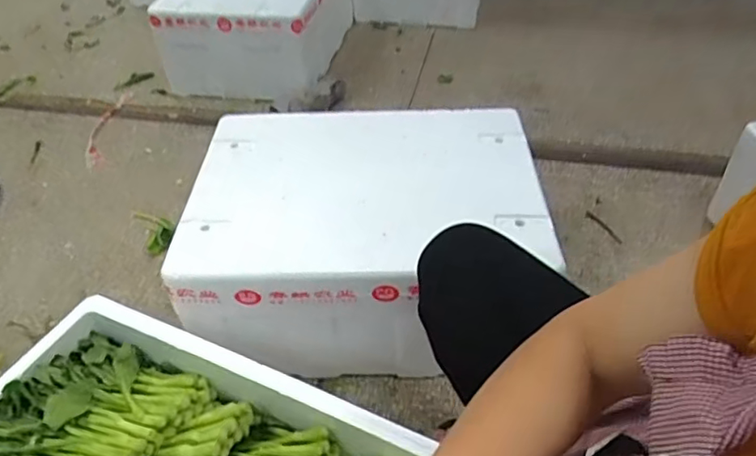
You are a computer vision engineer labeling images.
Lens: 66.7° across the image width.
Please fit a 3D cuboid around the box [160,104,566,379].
[{"bbox_3d":[-0.027,0.018,1.020,0.552,0.286,0.404,0,44,2],"label":"box"}]

